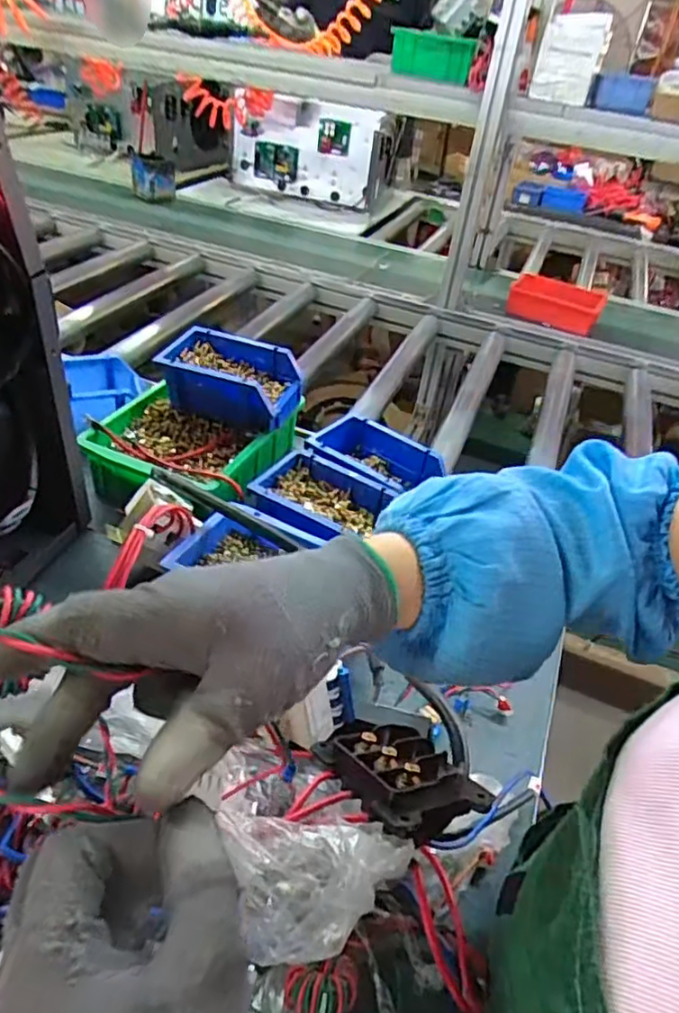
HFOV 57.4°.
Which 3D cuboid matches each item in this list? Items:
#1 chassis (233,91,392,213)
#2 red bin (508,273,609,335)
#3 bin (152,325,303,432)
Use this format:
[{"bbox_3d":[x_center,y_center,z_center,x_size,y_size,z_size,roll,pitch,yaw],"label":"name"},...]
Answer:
[{"bbox_3d":[-0.092,-0.960,1.641,0.437,0.328,0.102,13,74,5],"label":"chassis"},{"bbox_3d":[0.467,-0.443,1.350,0.196,0.072,0.094,23,41,17],"label":"red bin"},{"bbox_3d":[-0.136,-0.156,0.779,0.158,0.076,0.098,17,40,10],"label":"bin"}]

